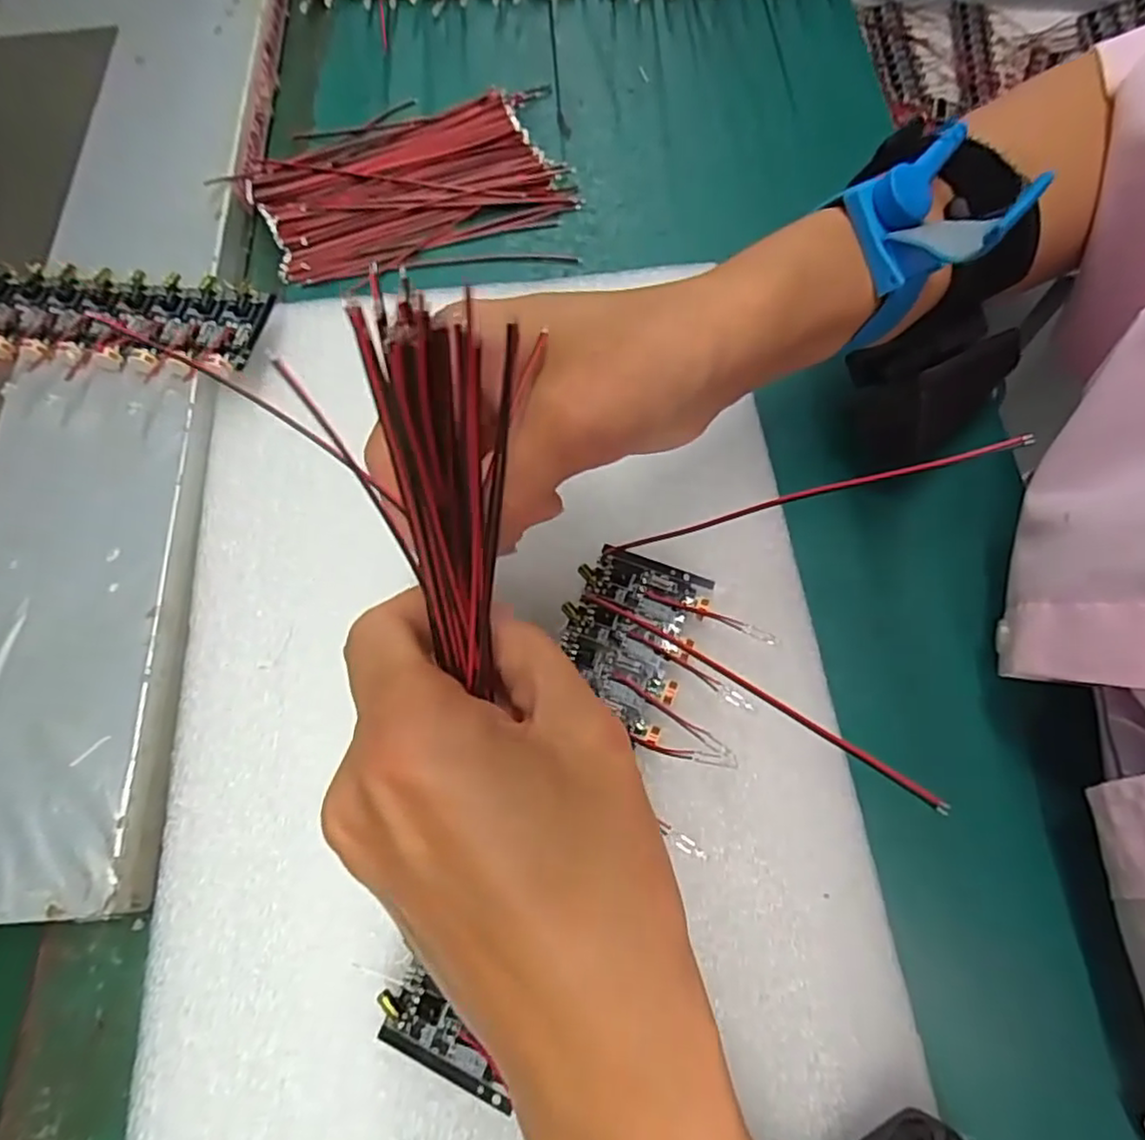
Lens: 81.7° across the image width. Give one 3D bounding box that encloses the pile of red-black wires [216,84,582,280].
[{"bbox_3d":[-0.080,-0.196,0.326,0.146,0.019,0.092,-17,68,-4],"label":"pile of red-black wires"}]

